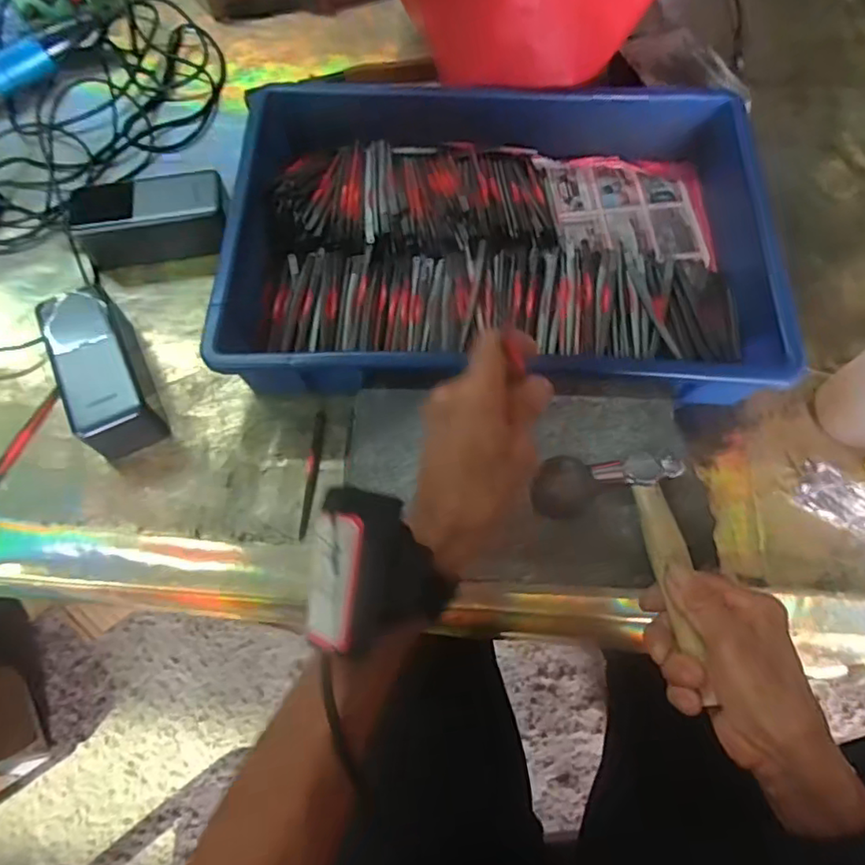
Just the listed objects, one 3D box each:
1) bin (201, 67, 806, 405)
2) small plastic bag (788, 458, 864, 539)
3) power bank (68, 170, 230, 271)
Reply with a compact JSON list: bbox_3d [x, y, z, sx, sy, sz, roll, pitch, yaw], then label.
[{"bbox_3d":[0.052,-0.174,0.498,0.418,0.075,0.319,1,69,0],"label":"bin"},{"bbox_3d":[0.320,0.051,0.433,0.081,0.022,0.048,28,72,10],"label":"small plastic bag"},{"bbox_3d":[-0.242,-0.189,0.513,0.125,0.051,0.063,-5,69,-2],"label":"power bank"}]

